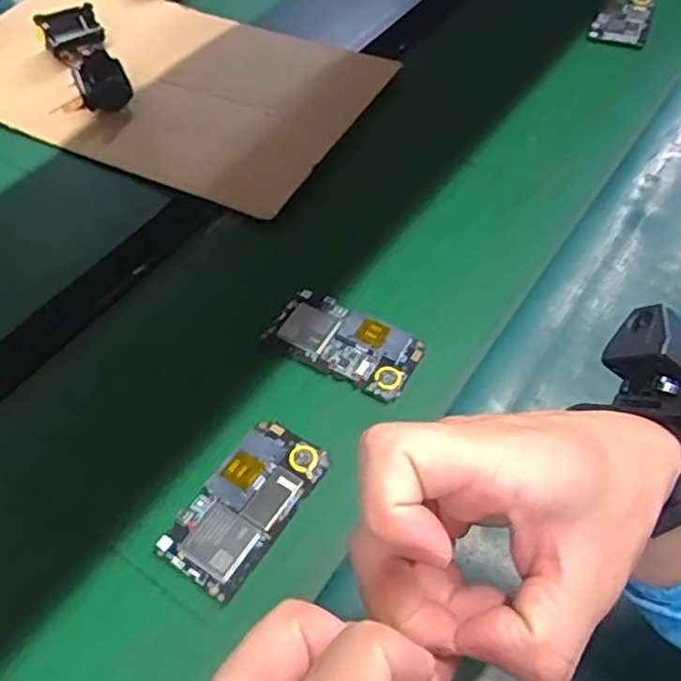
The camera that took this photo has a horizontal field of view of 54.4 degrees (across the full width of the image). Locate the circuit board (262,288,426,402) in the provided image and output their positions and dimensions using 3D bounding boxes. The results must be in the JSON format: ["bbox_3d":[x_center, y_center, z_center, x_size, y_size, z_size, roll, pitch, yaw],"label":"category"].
[{"bbox_3d":[0.004,0.001,0.554,0.124,0.008,0.064,26,64,18],"label":"circuit board"}]

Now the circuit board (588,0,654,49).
[{"bbox_3d":[0.356,-0.405,0.832,0.067,0.020,0.099,22,57,15],"label":"circuit board"}]

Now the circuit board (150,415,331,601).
[{"bbox_3d":[-0.067,0.114,0.472,0.066,0.008,0.124,29,60,19],"label":"circuit board"}]

